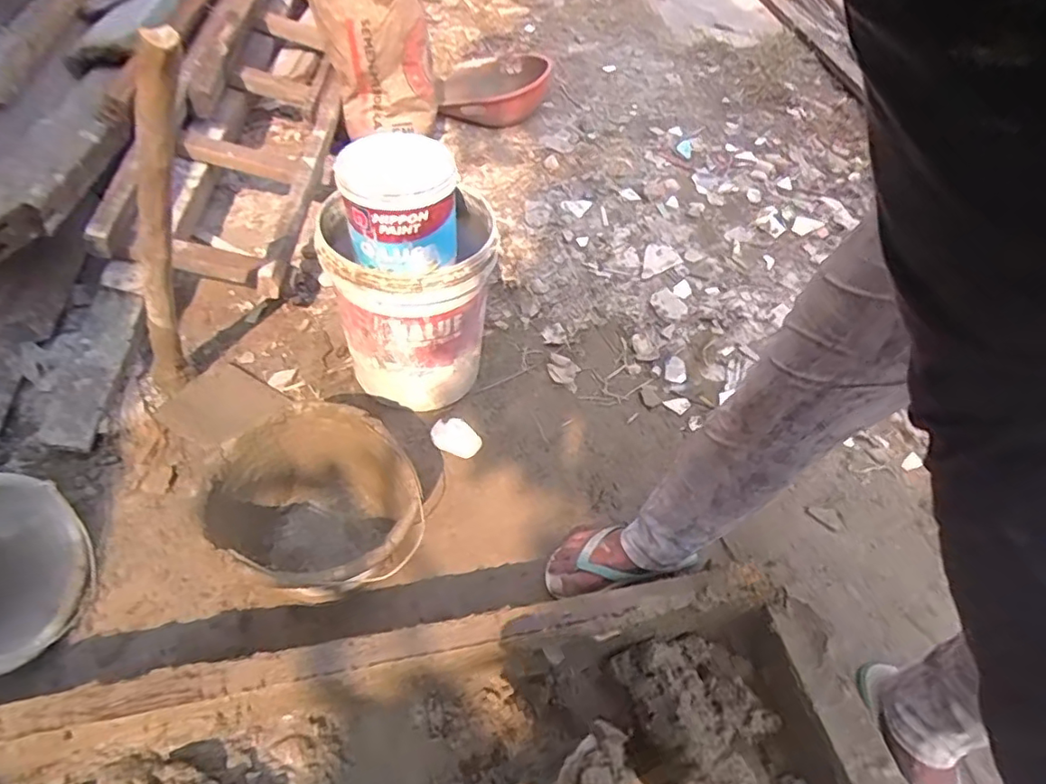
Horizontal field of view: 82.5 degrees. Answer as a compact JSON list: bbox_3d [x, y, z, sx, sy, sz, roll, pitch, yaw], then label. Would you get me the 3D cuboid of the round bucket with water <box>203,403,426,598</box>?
[{"bbox_3d":[-0.305,0.201,0.925,0.290,0.228,0.253,32,55,21],"label":"round bucket with water"}]

